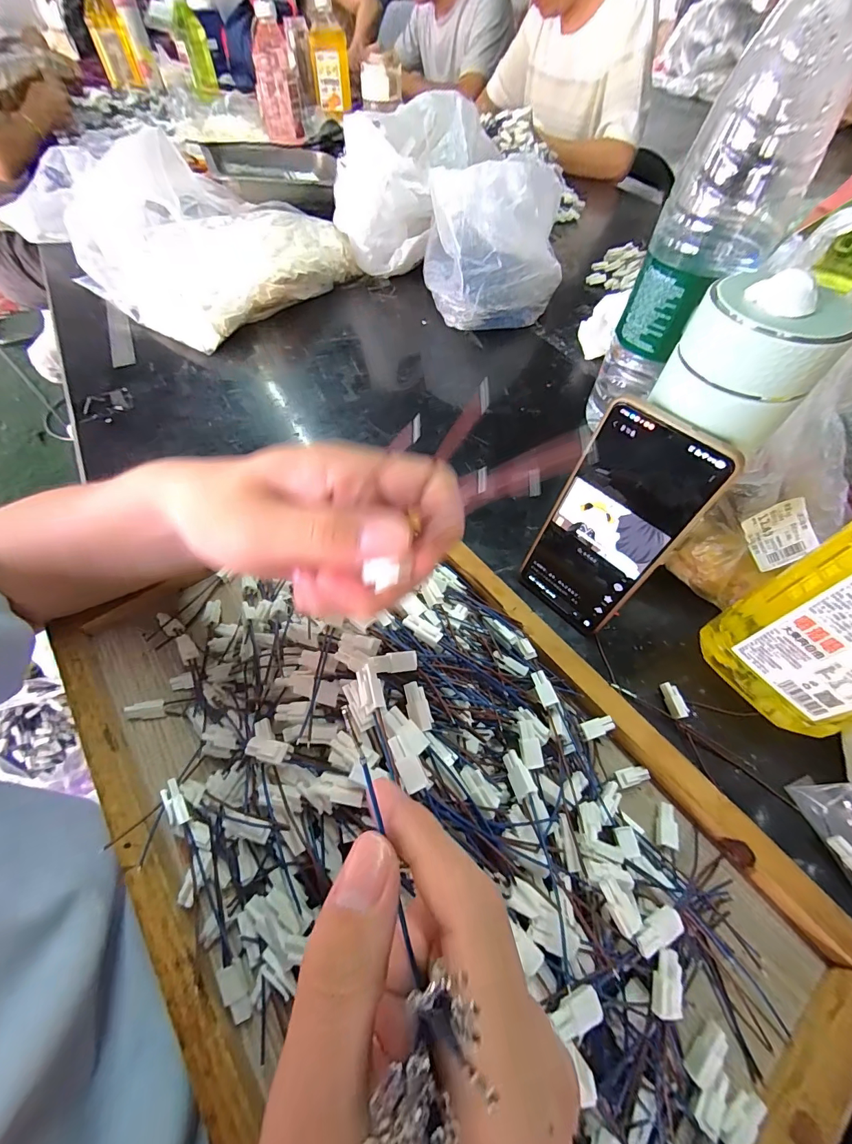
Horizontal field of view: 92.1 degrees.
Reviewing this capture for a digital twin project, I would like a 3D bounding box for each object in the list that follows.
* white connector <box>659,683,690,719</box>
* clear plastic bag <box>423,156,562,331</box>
[{"bbox_3d":[0.183,0.096,0.304,0.012,0.011,0.025,-9,58,-7],"label":"white connector"},{"bbox_3d":[0.098,-0.461,0.572,0.179,0.164,0.162,-4,57,-4],"label":"clear plastic bag"}]

